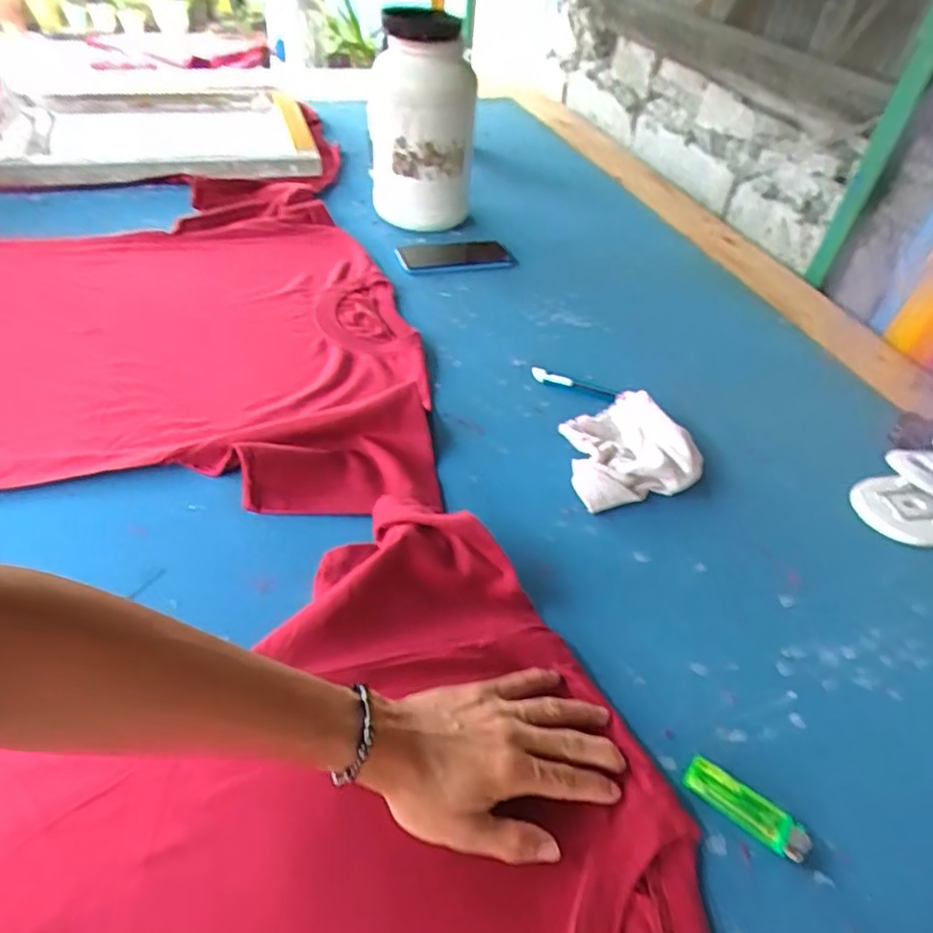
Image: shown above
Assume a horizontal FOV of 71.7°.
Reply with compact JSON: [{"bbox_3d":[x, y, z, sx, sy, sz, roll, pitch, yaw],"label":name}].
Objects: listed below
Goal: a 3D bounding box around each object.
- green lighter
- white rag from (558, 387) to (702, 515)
[{"bbox_3d":[0.184,0.225,0.425,0.079,0.011,0.026,32,49,24],"label":"green lighter"},{"bbox_3d":[0.163,-0.021,0.669,0.136,0.043,0.131,-10,46,-16],"label":"white rag"}]

